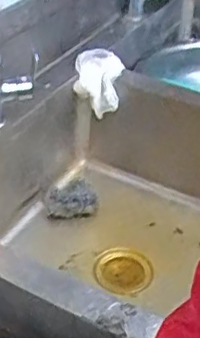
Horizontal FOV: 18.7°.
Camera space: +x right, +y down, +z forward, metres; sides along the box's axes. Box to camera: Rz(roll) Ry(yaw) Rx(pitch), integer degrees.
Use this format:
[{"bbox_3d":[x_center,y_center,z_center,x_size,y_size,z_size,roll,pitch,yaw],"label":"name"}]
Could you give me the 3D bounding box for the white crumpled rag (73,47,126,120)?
[{"bbox_3d":[-0.003,-0.197,1.359,0.107,0.092,0.145,1,37,-1],"label":"white crumpled rag"}]

